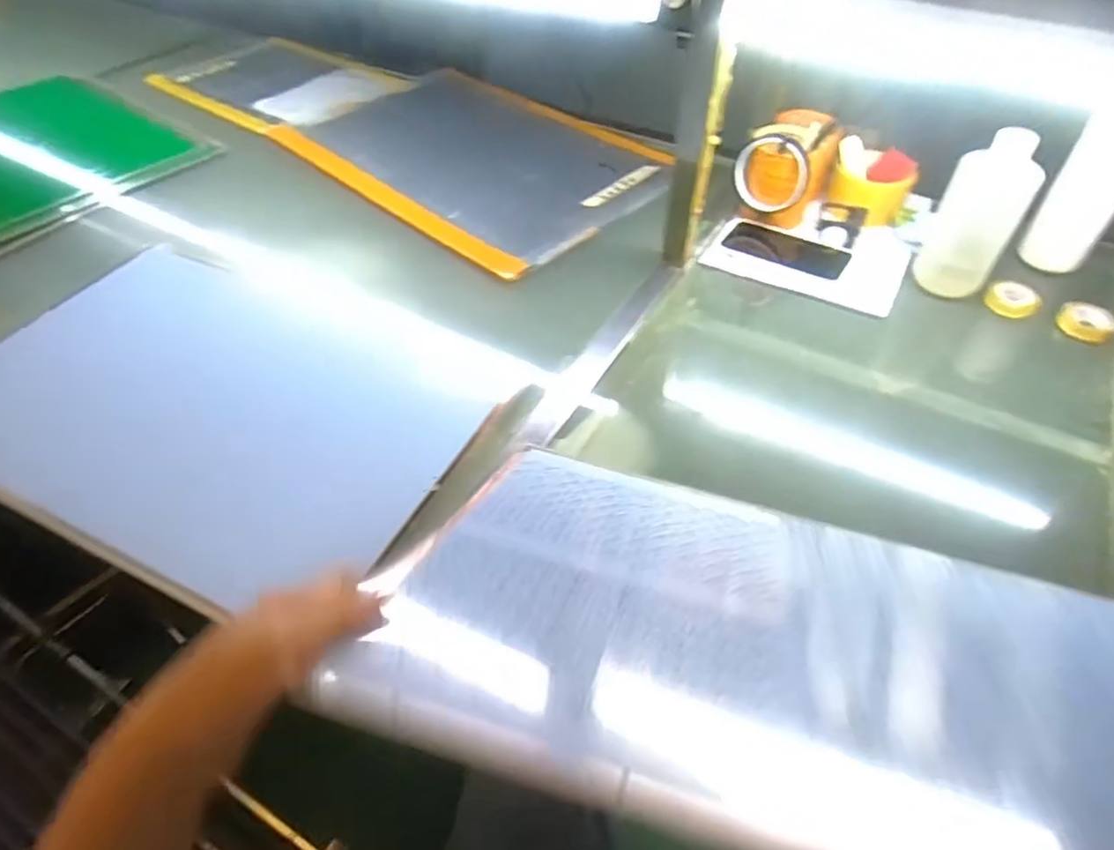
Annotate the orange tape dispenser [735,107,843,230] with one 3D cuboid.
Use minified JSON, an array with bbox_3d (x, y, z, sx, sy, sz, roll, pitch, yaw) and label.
[{"bbox_3d":[0.282,-0.317,0.814,0.089,0.116,0.115,32,55,26],"label":"orange tape dispenser"}]

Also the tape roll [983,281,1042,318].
[{"bbox_3d":[0.502,-0.138,0.732,0.057,0.016,0.053,0,47,0],"label":"tape roll"}]

